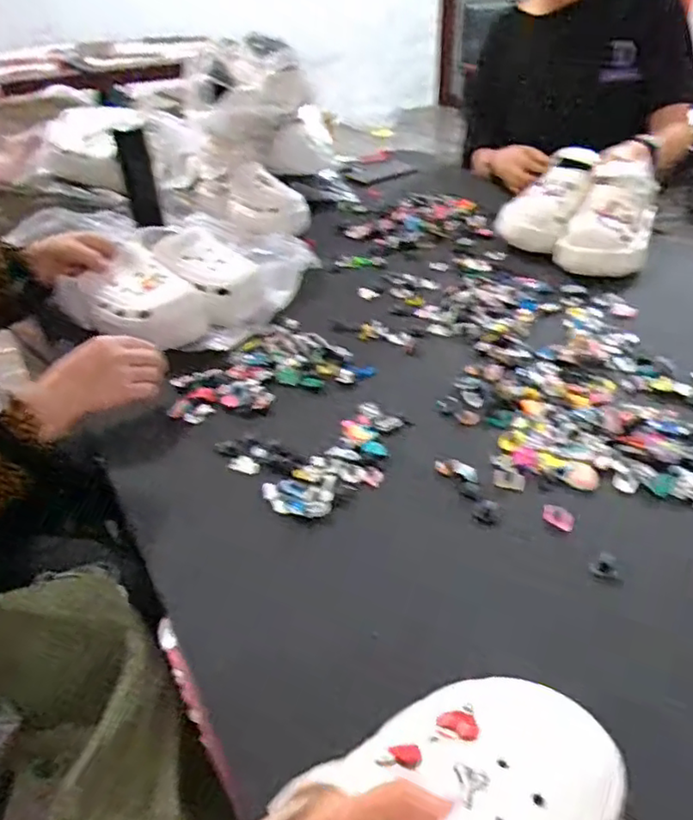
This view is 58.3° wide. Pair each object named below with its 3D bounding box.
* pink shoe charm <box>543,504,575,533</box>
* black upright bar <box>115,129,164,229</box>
[{"bbox_3d":[0.198,0.100,0.583,0.032,0.005,0.021,26,46,33],"label":"pink shoe charm"},{"bbox_3d":[-0.366,-0.408,1.101,0.046,0.159,0.039,-12,38,-11],"label":"black upright bar"}]

